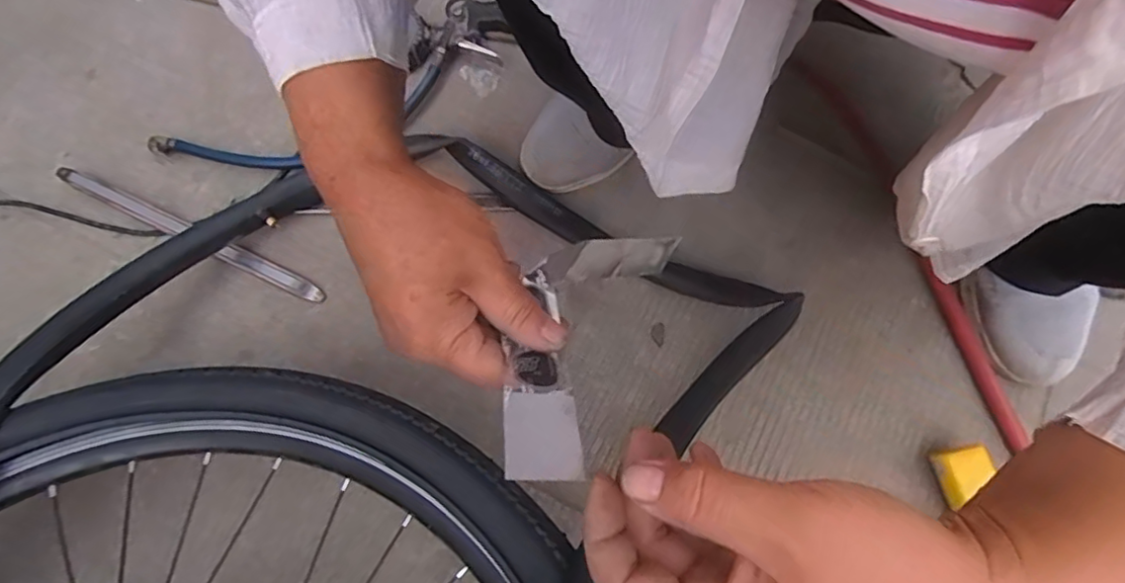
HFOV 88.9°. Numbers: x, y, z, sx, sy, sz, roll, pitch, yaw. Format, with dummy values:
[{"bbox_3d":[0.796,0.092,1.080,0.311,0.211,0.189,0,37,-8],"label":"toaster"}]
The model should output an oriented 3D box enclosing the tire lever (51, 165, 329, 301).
[{"bbox_3d":[-0.355,-0.056,0.546,0.283,0.011,0.018,24,73,7],"label":"tire lever"}]

